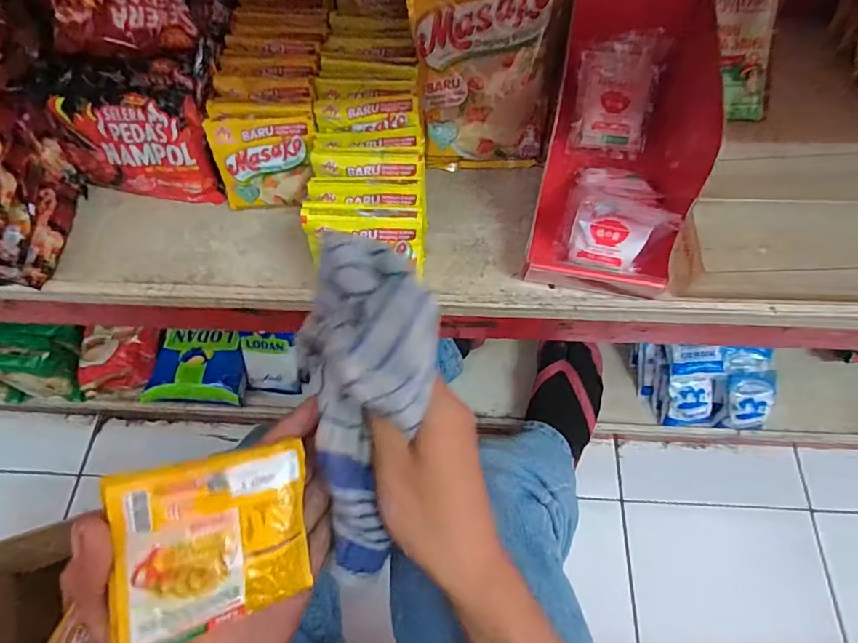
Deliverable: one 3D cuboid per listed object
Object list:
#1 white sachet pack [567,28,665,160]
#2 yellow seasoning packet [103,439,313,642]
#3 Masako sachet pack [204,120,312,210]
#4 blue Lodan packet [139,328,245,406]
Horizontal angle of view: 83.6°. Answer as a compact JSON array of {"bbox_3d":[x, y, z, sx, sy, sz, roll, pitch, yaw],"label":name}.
[{"bbox_3d":[0.173,-0.207,0.441,0.073,0.012,0.104,6,102,1],"label":"white sachet pack"},{"bbox_3d":[-0.096,0.100,0.221,0.082,0.006,0.076,-4,90,-40],"label":"yellow seasoning packet"},{"bbox_3d":[-0.141,-0.133,0.411,0.082,0.072,0.007,-2,34,0],"label":"Masako sachet pack"},{"bbox_3d":[-0.358,0.070,0.749,0.150,0.028,0.111,3,66,2],"label":"blue Lodan packet"}]

